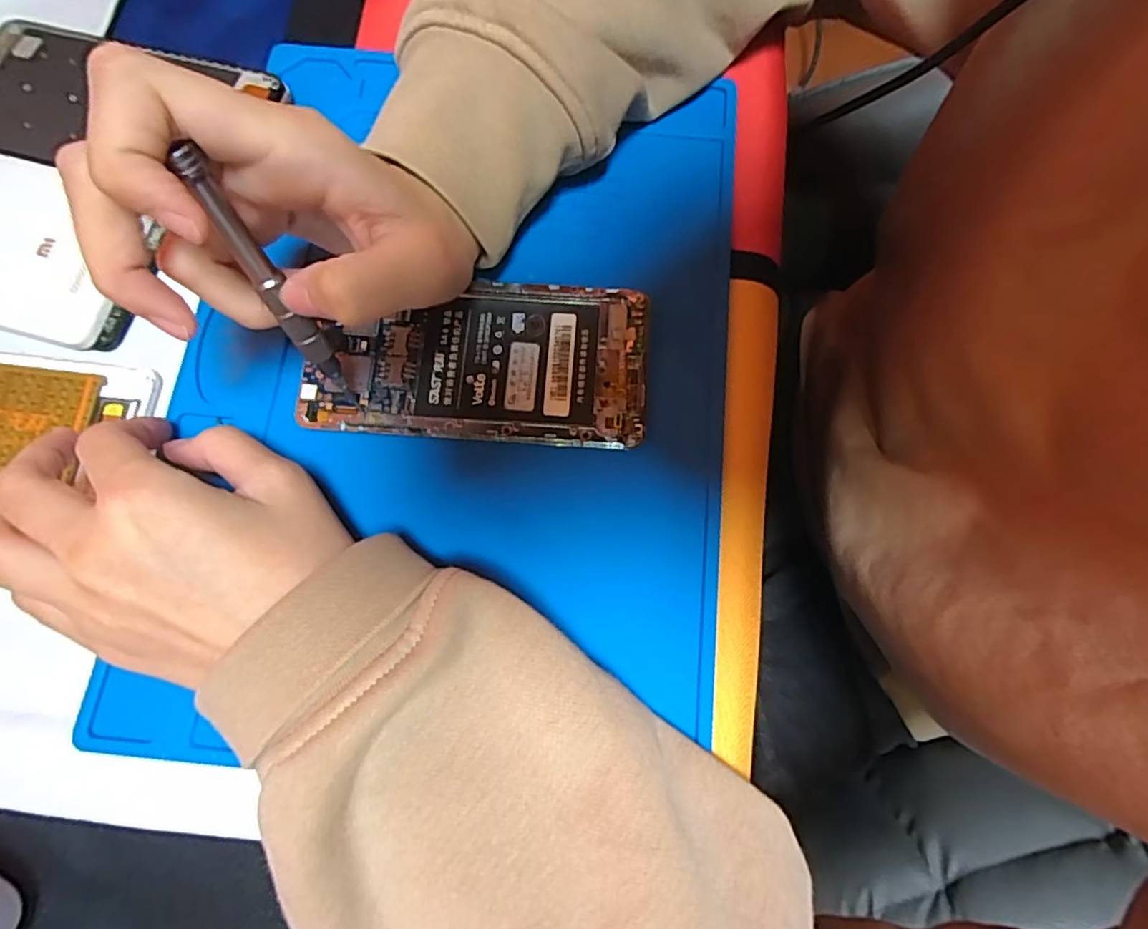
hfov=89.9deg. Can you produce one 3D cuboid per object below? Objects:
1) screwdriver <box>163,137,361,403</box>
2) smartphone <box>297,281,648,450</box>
[{"bbox_3d":[-0.092,-0.051,0.187,0.009,0.104,0.011,-20,58,-5],"label":"screwdriver"},{"bbox_3d":[-0.040,-0.044,0.240,0.137,0.008,0.068,4,76,0],"label":"smartphone"}]

